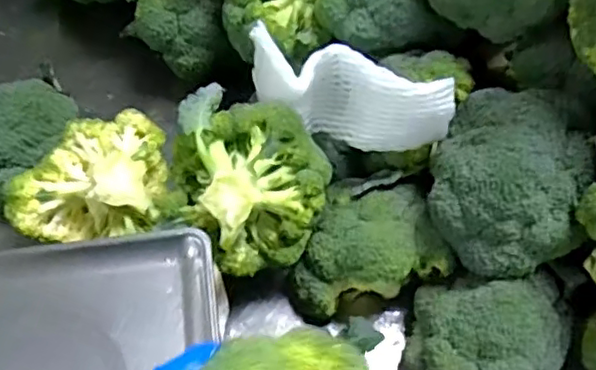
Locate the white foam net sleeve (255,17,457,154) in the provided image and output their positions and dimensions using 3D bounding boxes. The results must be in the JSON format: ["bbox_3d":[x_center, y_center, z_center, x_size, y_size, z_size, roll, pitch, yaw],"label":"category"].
[{"bbox_3d":[0.035,-0.070,0.504,0.170,0.079,0.049,26,59,16],"label":"white foam net sleeve"}]

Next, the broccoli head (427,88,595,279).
[{"bbox_3d":[0.153,-0.005,0.464,0.107,0.090,0.119,15,56,9],"label":"broccoli head"}]

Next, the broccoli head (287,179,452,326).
[{"bbox_3d":[0.049,0.048,0.519,0.119,0.084,0.095,-11,56,-8],"label":"broccoli head"}]

